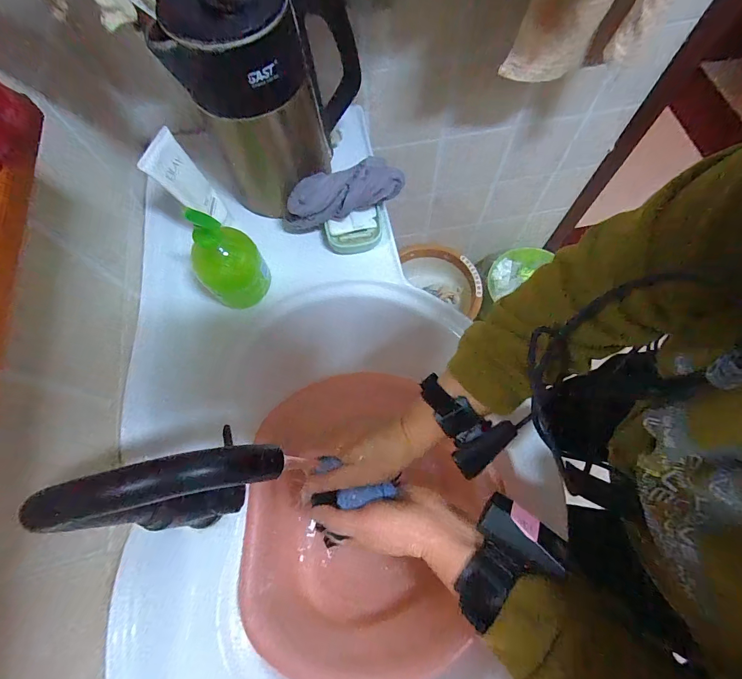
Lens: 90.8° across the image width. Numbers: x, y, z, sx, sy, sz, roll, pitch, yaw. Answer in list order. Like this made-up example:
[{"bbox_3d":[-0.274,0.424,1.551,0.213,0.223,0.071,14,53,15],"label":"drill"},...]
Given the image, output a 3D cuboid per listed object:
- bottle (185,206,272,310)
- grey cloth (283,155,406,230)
[{"bbox_3d":[-0.182,-0.102,0.464,0.077,0.142,0.069,-30,71,-10],"label":"bottle"},{"bbox_3d":[-0.042,-0.204,0.516,0.168,0.051,0.060,-16,69,-5],"label":"grey cloth"}]

